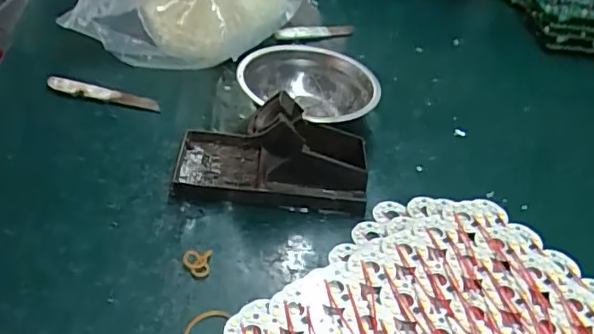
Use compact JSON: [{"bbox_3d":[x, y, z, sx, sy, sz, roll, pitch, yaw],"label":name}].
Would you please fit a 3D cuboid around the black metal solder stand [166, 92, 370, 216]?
[{"bbox_3d":[-0.019,-0.013,0.431,0.149,0.063,0.072,7,38,0],"label":"black metal solder stand"}]

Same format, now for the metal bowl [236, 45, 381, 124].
[{"bbox_3d":[0.009,-0.068,0.523,0.127,0.045,0.127,4,39,-4],"label":"metal bowl"}]

